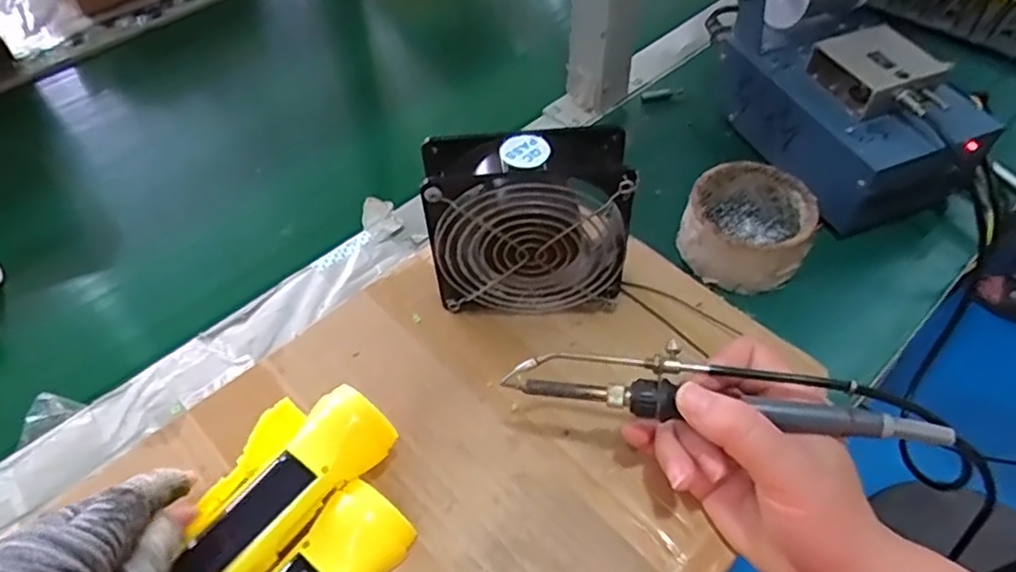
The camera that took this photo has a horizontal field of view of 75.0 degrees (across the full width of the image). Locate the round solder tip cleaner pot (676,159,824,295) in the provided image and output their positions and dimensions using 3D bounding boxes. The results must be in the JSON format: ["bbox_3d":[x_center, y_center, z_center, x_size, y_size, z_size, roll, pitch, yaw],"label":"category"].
[{"bbox_3d":[0.170,-0.042,0.474,0.083,0.050,0.083,-2,52,2],"label":"round solder tip cleaner pot"}]

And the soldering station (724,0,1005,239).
[{"bbox_3d":[0.261,-0.160,0.515,0.117,0.129,0.213,-17,53,-9],"label":"soldering station"}]

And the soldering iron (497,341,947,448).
[{"bbox_3d":[0.105,0.052,0.332,0.207,0.017,0.032,7,53,13],"label":"soldering iron"}]

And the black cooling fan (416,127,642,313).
[{"bbox_3d":[0.013,-0.036,0.418,0.120,0.120,0.056,-5,52,0],"label":"black cooling fan"}]

